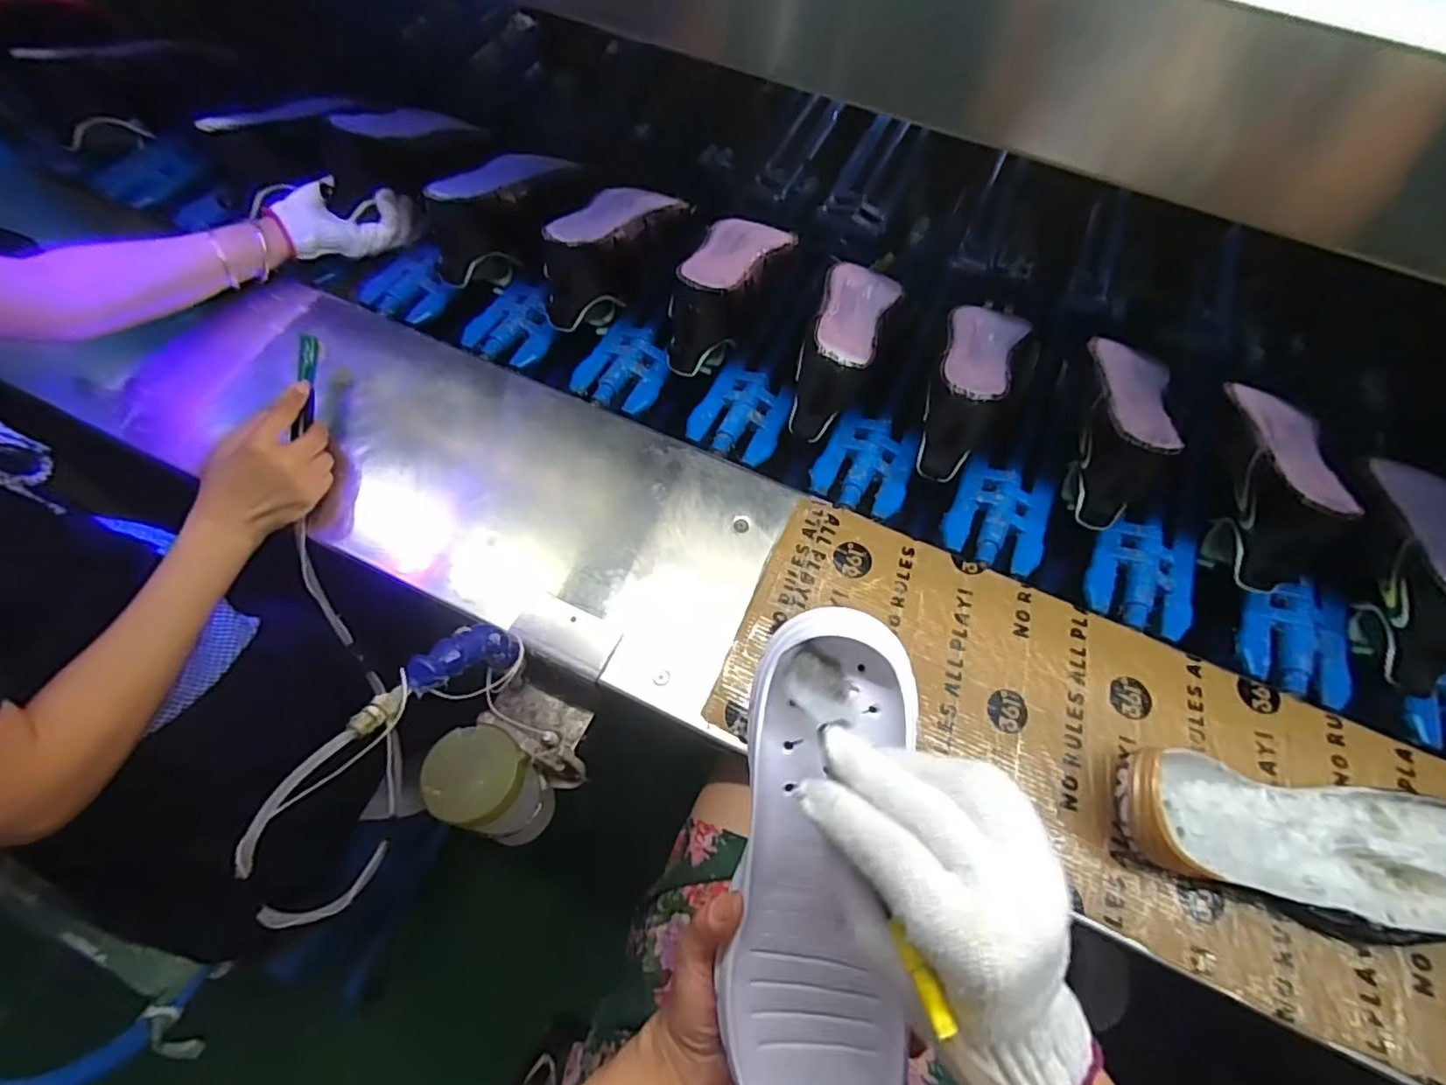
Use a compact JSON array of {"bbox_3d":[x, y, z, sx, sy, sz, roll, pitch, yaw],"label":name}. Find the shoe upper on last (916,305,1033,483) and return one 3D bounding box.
[{"bbox_3d":[0.238,-0.163,0.617,0.074,0.096,0.215,27,66,11],"label":"shoe upper on last"}]

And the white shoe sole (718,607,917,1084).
[{"bbox_3d":[0.051,0.174,0.317,0.086,0.031,0.270,2,89,-1],"label":"white shoe sole"}]

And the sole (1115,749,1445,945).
[{"bbox_3d":[0.404,0.212,0.436,0.259,0.063,0.095,10,64,3],"label":"sole"}]

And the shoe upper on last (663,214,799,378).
[{"bbox_3d":[0.001,-0.278,0.666,0.079,0.101,0.224,25,65,10],"label":"shoe upper on last"}]

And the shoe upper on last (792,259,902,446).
[{"bbox_3d":[0.125,-0.212,0.649,0.079,0.099,0.225,21,65,9],"label":"shoe upper on last"}]

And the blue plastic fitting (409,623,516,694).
[{"bbox_3d":[-0.180,0.081,0.440,0.024,0.104,0.038,29,95,12],"label":"blue plastic fitting"}]

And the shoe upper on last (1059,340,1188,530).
[{"bbox_3d":[0.376,-0.115,0.605,0.074,0.111,0.217,24,65,10],"label":"shoe upper on last"}]

